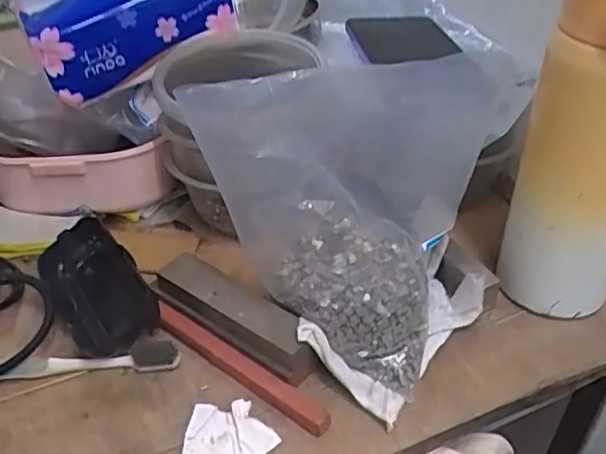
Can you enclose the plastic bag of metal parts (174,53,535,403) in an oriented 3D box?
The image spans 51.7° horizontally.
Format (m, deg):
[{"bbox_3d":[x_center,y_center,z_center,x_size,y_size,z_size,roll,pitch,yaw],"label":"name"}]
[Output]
[{"bbox_3d":[0.015,-0.016,0.356,0.163,0.160,0.109,25,47,25],"label":"plastic bag of metal parts"}]

